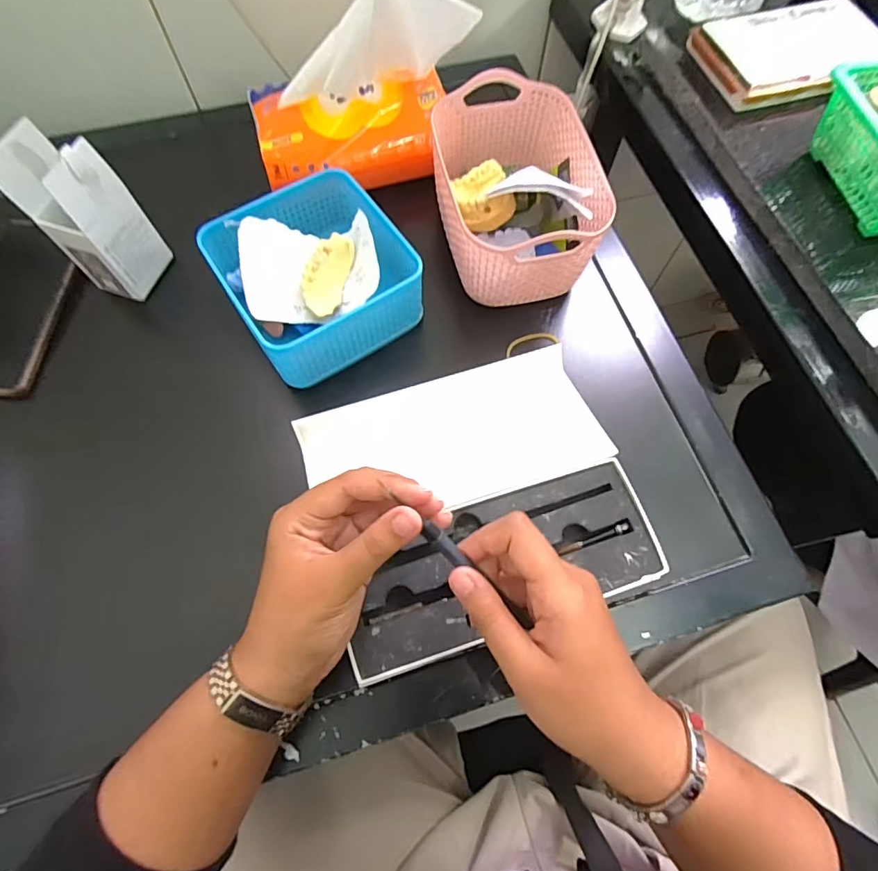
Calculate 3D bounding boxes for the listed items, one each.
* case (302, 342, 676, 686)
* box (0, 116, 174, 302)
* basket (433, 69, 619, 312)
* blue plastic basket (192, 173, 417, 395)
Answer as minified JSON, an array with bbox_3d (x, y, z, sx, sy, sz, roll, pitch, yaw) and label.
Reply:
[{"bbox_3d":[0.023,0.038,0.357,0.211,0.029,0.195,-17,70,-8],"label":"case"},{"bbox_3d":[-0.268,-0.165,0.378,0.053,0.114,0.053,16,69,5],"label":"box"},{"bbox_3d":[0.064,-0.201,0.418,0.114,0.085,0.172,-8,69,-4],"label":"basket"},{"bbox_3d":[-0.097,-0.129,0.390,0.129,0.061,0.132,-33,73,-13],"label":"blue plastic basket"}]

